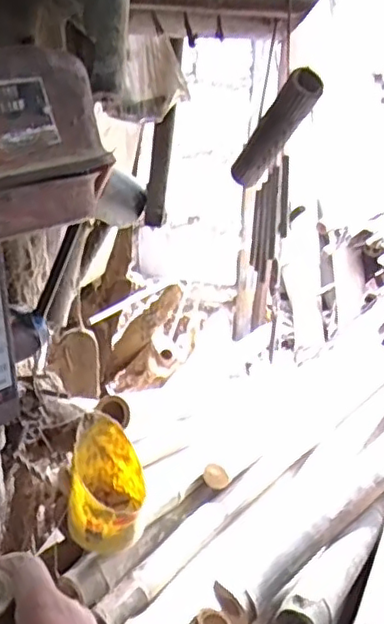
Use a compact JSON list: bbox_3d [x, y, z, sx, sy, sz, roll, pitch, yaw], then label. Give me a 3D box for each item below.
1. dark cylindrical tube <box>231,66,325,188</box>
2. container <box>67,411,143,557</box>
[{"bbox_3d":[0.094,-0.210,0.756,0.034,0.047,0.182,-7,-22,-26],"label":"dark cylindrical tube"},{"bbox_3d":[-0.103,0.209,0.776,0.082,0.140,0.098,1,18,-3],"label":"container"}]

